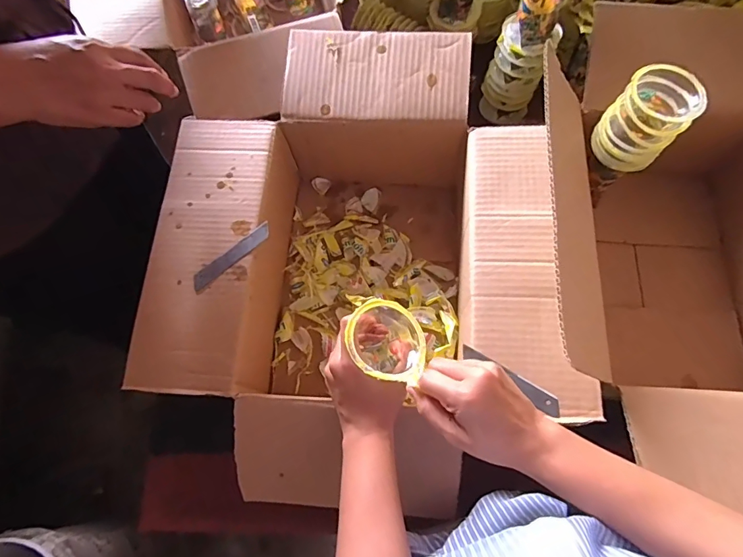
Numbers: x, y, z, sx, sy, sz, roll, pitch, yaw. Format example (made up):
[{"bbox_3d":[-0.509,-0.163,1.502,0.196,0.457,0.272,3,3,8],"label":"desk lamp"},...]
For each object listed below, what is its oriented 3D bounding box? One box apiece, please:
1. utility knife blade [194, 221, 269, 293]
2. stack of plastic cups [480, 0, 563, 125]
[{"bbox_3d":[-0.153,-0.025,0.477,0.101,0.004,0.018,-41,74,-11],"label":"utility knife blade"},{"bbox_3d":[0.203,-0.309,0.573,0.075,0.236,0.066,19,73,9],"label":"stack of plastic cups"}]

